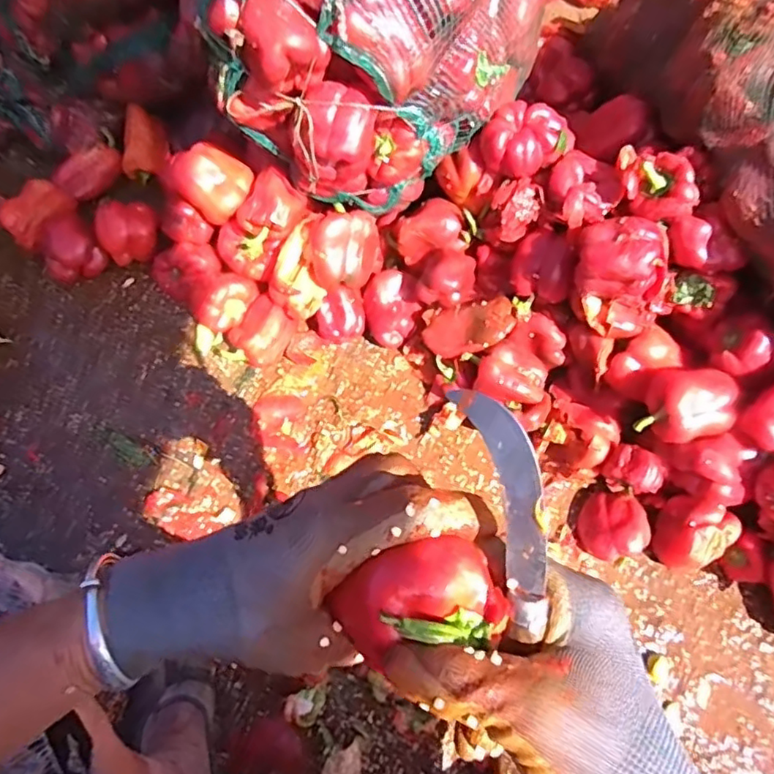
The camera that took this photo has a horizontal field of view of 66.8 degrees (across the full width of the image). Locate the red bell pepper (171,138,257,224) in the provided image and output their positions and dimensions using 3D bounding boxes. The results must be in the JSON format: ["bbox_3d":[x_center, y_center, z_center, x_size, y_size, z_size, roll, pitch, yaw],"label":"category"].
[{"bbox_3d":[-0.244,-0.286,0.817,0.108,0.080,0.081,39,71,17],"label":"red bell pepper"}]

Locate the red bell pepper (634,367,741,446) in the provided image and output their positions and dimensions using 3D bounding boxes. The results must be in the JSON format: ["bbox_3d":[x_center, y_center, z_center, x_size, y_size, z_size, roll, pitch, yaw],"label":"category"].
[{"bbox_3d":[0.339,0.020,0.655,0.086,0.064,0.082,22,67,11],"label":"red bell pepper"}]

